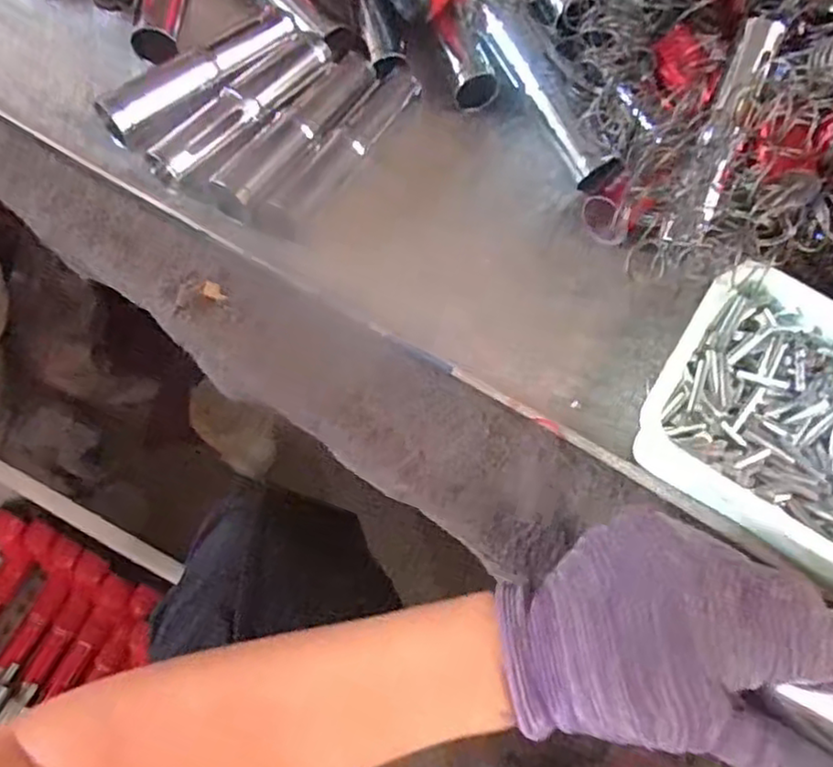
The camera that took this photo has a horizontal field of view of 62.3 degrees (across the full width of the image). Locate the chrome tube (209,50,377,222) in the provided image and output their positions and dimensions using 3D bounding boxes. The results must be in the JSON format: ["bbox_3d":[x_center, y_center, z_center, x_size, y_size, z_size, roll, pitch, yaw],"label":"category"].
[{"bbox_3d":[-0.065,-0.144,0.386,0.029,0.022,0.127,33,68,9],"label":"chrome tube"}]

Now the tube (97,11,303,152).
[{"bbox_3d":[-0.122,-0.180,0.396,0.030,0.024,0.127,43,70,13],"label":"tube"}]

